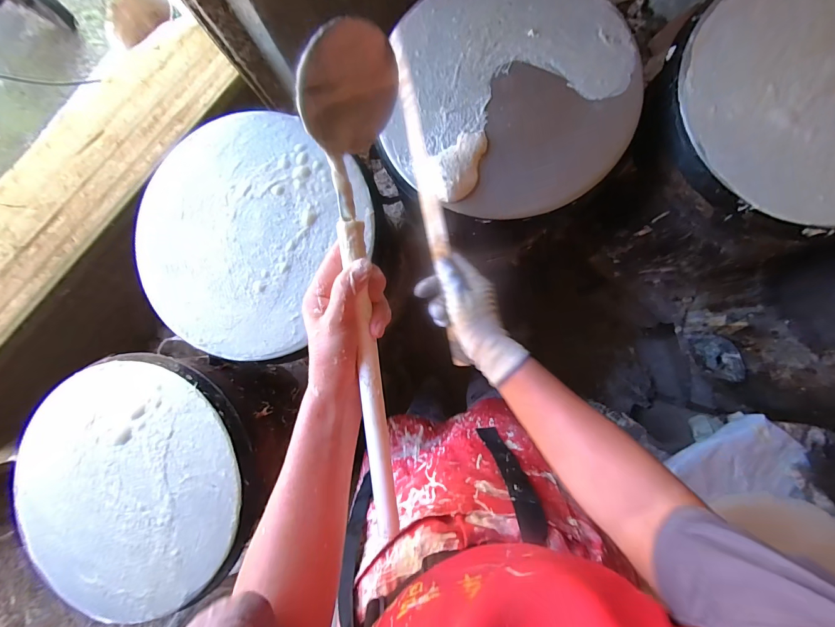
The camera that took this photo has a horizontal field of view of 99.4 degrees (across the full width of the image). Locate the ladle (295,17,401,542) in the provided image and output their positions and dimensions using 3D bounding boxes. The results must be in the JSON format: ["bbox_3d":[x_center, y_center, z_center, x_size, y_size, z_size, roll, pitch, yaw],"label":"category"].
[{"bbox_3d":[-0.034,-0.021,0.285,0.072,0.068,0.415,-7,88,6],"label":"ladle"}]

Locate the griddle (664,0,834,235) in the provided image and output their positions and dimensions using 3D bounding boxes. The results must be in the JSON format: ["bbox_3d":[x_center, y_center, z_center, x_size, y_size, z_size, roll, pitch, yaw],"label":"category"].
[{"bbox_3d":[0.529,-0.285,0.464,0.357,0.047,0.343,0,87,4],"label":"griddle"}]

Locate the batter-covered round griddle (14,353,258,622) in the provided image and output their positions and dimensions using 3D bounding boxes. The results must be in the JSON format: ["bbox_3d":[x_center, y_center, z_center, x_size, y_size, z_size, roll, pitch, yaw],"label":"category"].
[{"bbox_3d":[-0.420,0.256,0.531,0.368,0.043,0.342,0,87,4],"label":"batter-covered round griddle"}]

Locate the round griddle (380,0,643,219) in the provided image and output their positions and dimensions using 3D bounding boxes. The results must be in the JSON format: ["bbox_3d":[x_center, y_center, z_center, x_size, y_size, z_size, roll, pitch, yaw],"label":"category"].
[{"bbox_3d":[0.132,-0.314,0.491,0.326,0.025,0.355,0,87,4],"label":"round griddle"}]

